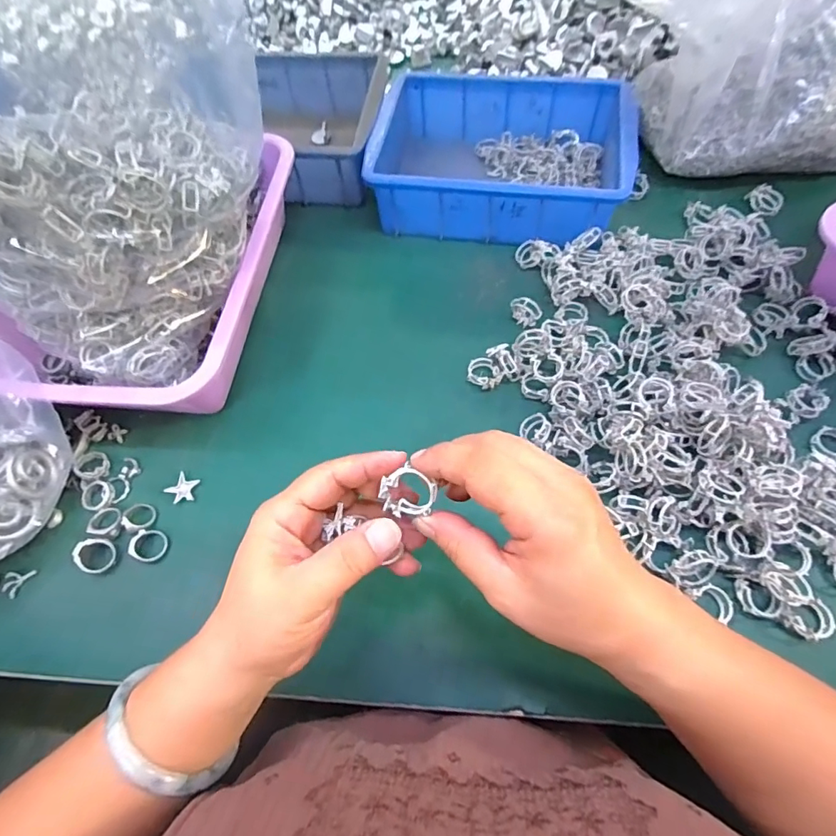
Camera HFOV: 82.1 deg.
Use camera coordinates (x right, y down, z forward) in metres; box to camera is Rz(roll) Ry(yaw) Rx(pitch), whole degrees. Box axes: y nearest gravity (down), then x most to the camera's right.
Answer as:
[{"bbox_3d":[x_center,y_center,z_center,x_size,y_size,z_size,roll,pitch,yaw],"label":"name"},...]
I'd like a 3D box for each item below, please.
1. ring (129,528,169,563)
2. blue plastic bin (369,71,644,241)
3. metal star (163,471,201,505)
[{"bbox_3d":[-0.201,0.095,0.358,0.025,0.006,0.023,-1,63,3],"label":"ring"},{"bbox_3d":[0.082,-0.263,0.489,0.238,0.068,0.168,10,64,8],"label":"blue plastic bin"},{"bbox_3d":[-0.186,0.057,0.380,0.023,0.004,0.023,28,68,16],"label":"metal star"}]

